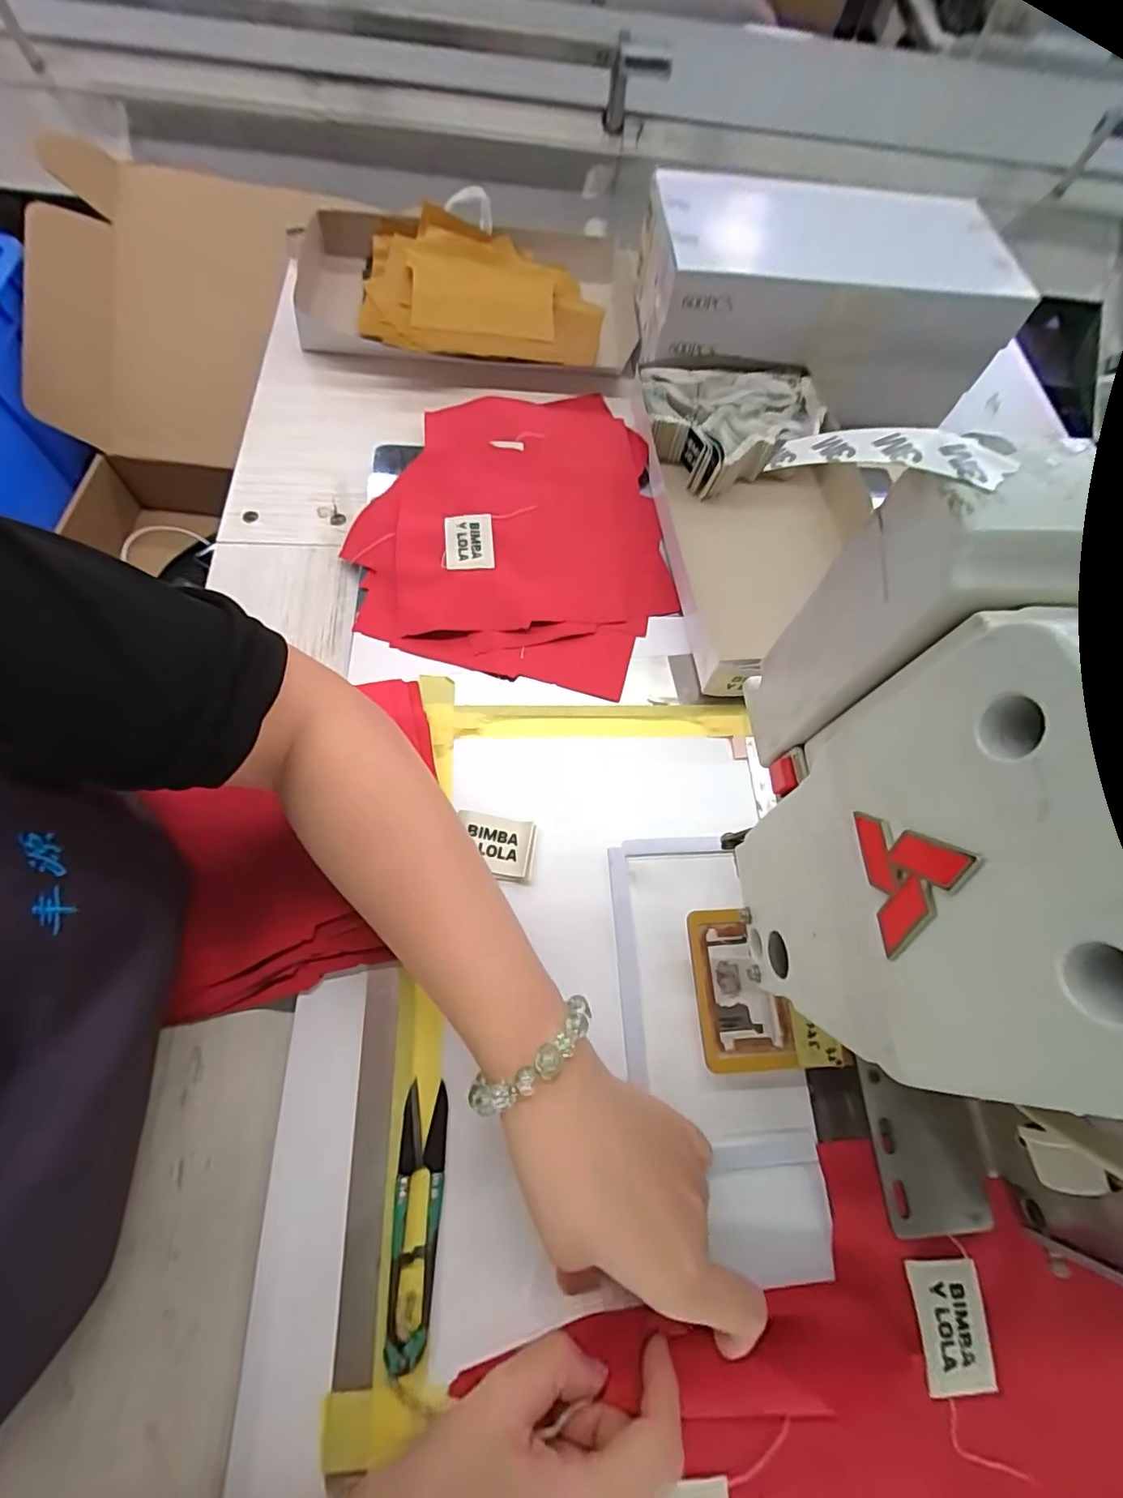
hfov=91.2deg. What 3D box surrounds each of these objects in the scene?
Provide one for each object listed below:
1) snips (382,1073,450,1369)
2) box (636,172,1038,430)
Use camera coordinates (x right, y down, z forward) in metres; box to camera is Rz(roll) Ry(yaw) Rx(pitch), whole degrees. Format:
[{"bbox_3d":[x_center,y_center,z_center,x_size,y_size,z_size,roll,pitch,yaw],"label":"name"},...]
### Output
[{"bbox_3d":[-0.068,0.221,0.261,0.022,0.011,0.102,0,68,-3],"label":"snips"},{"bbox_3d":[0.233,-0.412,0.500,0.311,0.094,0.155,2,68,-2],"label":"box"}]

